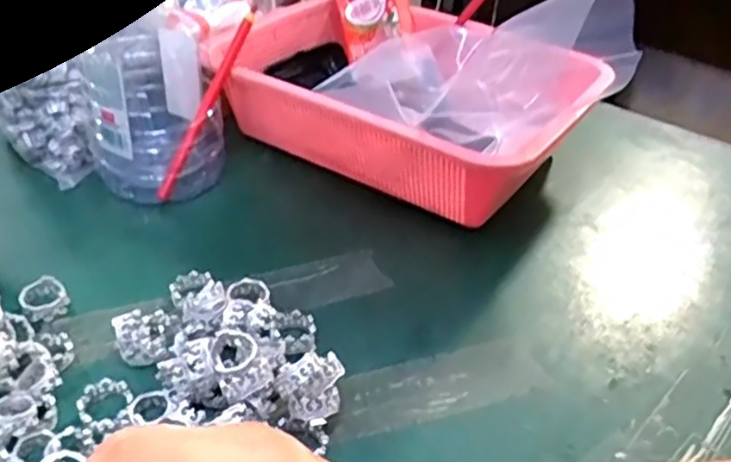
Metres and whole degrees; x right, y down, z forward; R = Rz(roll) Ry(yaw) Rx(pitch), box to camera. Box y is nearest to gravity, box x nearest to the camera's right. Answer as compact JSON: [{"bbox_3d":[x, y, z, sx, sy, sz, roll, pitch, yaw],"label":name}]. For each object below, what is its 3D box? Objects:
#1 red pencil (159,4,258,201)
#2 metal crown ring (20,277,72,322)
[{"bbox_3d":[-0.121,-0.099,0.521,0.014,0.161,0.013,25,-2,22],"label":"red pencil"},{"bbox_3d":[-0.200,0.042,0.422,0.026,0.011,0.031,-19,42,-28],"label":"metal crown ring"}]

